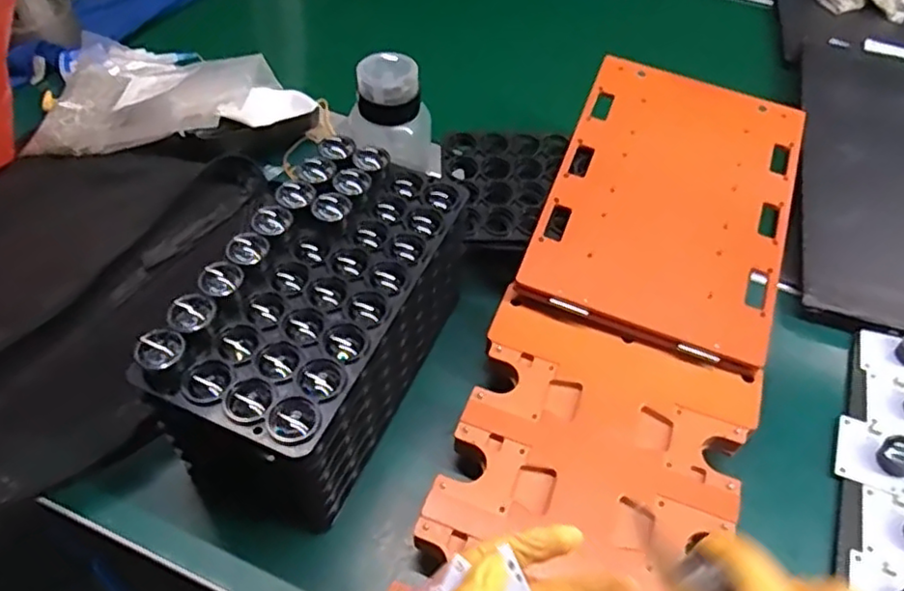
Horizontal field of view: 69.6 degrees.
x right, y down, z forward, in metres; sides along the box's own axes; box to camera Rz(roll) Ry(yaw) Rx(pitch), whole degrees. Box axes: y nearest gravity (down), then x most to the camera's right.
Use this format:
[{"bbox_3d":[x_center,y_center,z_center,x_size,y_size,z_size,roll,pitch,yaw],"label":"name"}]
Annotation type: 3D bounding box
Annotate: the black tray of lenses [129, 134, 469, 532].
[{"bbox_3d":[-0.071,0.016,0.384,0.097,0.115,0.196,20,55,13],"label":"black tray of lenses"}]

